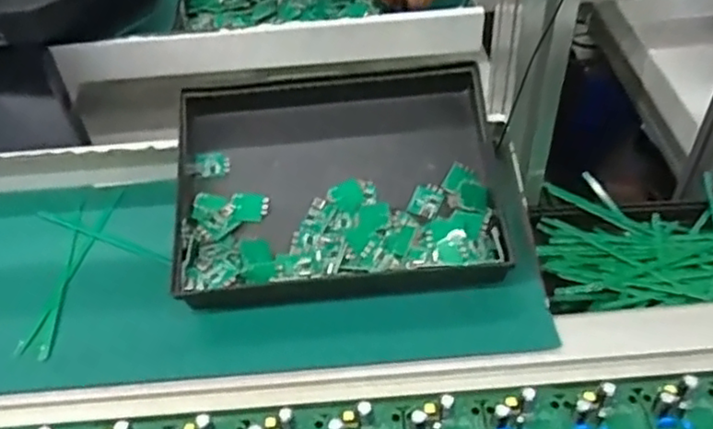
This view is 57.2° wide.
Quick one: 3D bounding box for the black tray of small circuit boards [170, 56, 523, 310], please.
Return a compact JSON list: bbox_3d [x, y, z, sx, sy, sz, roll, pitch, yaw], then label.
[{"bbox_3d":[-0.012,-0.029,0.473,0.239,0.057,0.186,-4,52,1],"label":"black tray of small circuit boards"}]

